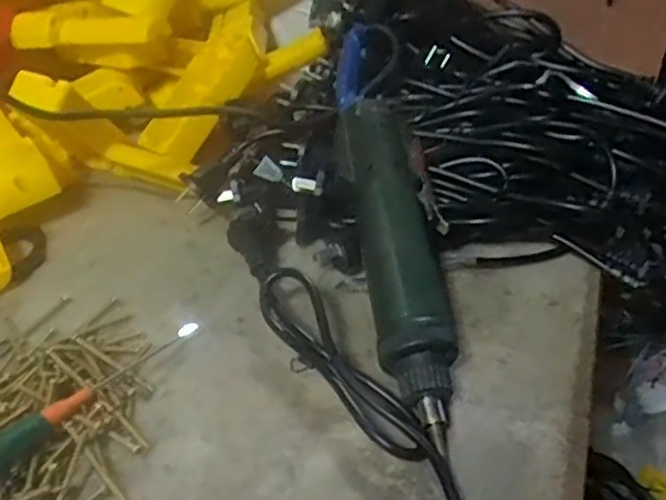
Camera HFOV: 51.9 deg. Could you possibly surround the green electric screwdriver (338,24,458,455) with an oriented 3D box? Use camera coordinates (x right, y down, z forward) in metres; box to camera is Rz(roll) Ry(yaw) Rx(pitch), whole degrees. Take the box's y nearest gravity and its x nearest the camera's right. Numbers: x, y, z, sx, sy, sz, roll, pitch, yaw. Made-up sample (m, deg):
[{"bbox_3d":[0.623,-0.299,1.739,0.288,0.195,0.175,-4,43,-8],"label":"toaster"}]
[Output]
[{"bbox_3d":[0.034,-0.024,0.417,0.047,0.039,0.300,-7,59,-3],"label":"green electric screwdriver"}]

